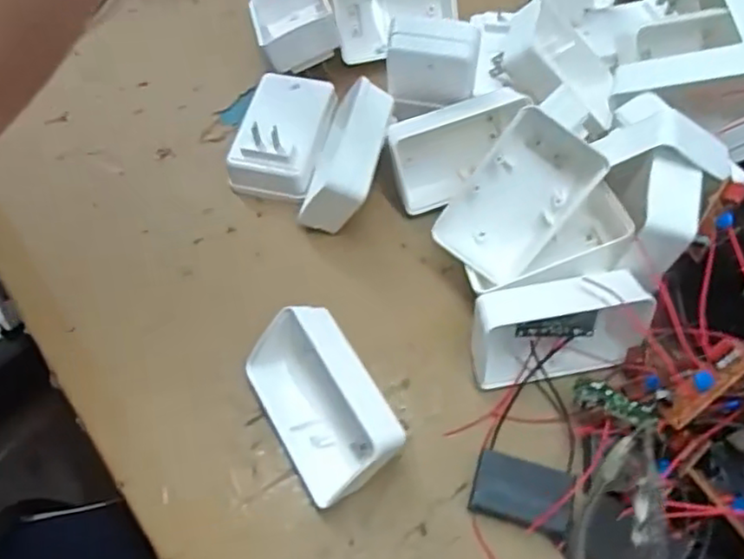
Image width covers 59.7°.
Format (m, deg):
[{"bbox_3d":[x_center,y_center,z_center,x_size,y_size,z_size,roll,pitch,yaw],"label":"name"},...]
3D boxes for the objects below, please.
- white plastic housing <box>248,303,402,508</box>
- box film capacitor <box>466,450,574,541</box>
[{"bbox_3d":[-0.026,0.064,0.333,0.054,0.052,0.094,-28,64,-14],"label":"white plastic housing"},{"bbox_3d":[0.074,0.108,0.325,0.047,0.017,0.031,13,61,8],"label":"box film capacitor"}]

